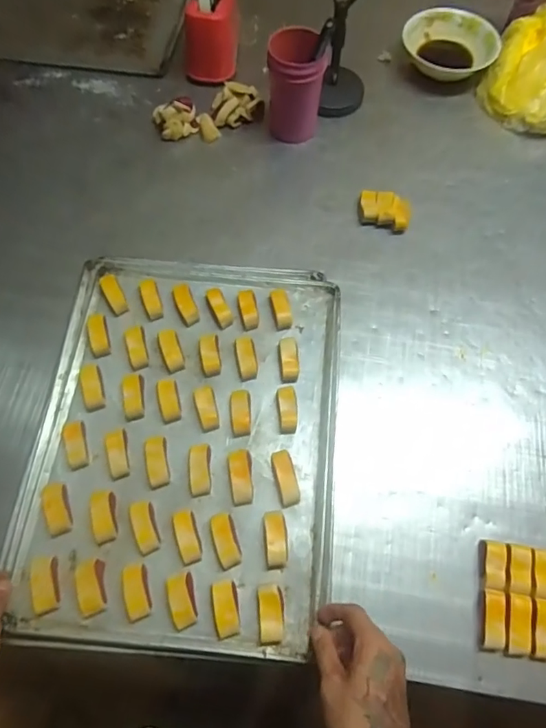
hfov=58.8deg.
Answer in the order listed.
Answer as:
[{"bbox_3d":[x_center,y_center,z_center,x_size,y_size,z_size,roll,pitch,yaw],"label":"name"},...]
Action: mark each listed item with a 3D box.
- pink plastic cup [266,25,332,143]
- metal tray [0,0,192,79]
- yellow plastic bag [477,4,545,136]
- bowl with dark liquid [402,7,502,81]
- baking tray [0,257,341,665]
[{"bbox_3d":[0.034,-0.436,0.767,0.092,0.151,0.077,11,68,6],"label":"pink plastic cup"},{"bbox_3d":[-0.389,-0.697,0.947,0.441,0.029,0.331,4,68,3],"label":"metal tray"},{"bbox_3d":[0.470,-0.505,0.831,0.185,0.092,0.199,27,70,12],"label":"yellow plastic bag"},{"bbox_3d":[0.318,-0.580,0.883,0.168,0.051,0.142,-10,68,-3],"label":"bowl with dark liquid"},{"bbox_3d":[-0.107,0.074,0.585,0.355,0.036,0.472,4,68,3],"label":"baking tray"}]

